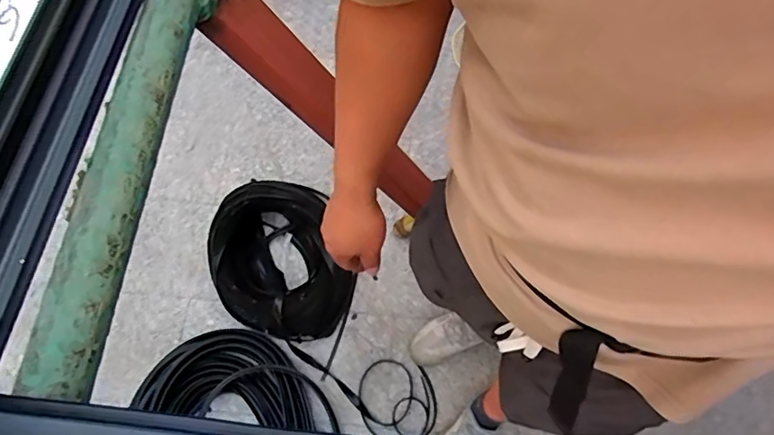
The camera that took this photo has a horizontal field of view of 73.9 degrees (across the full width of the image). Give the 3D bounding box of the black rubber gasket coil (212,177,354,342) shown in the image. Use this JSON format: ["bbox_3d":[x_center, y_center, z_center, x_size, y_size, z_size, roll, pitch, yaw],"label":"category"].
[{"bbox_3d":[-0.299,0.101,1.430,0.356,0.148,0.492,-19,68,-8],"label":"black rubber gasket coil"}]

